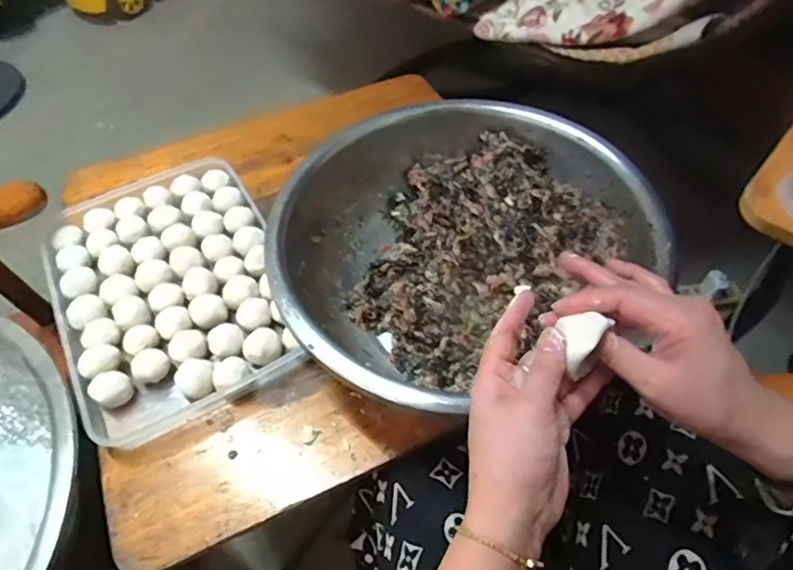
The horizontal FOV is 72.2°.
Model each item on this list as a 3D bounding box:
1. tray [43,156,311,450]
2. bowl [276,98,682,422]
[{"bbox_3d":[-0.266,-0.002,0.644,0.243,0.040,0.337,-26,57,-13],"label":"tray"},{"bbox_3d":[0.059,-0.037,0.594,0.374,0.130,0.313,-29,57,-15],"label":"bowl"}]

